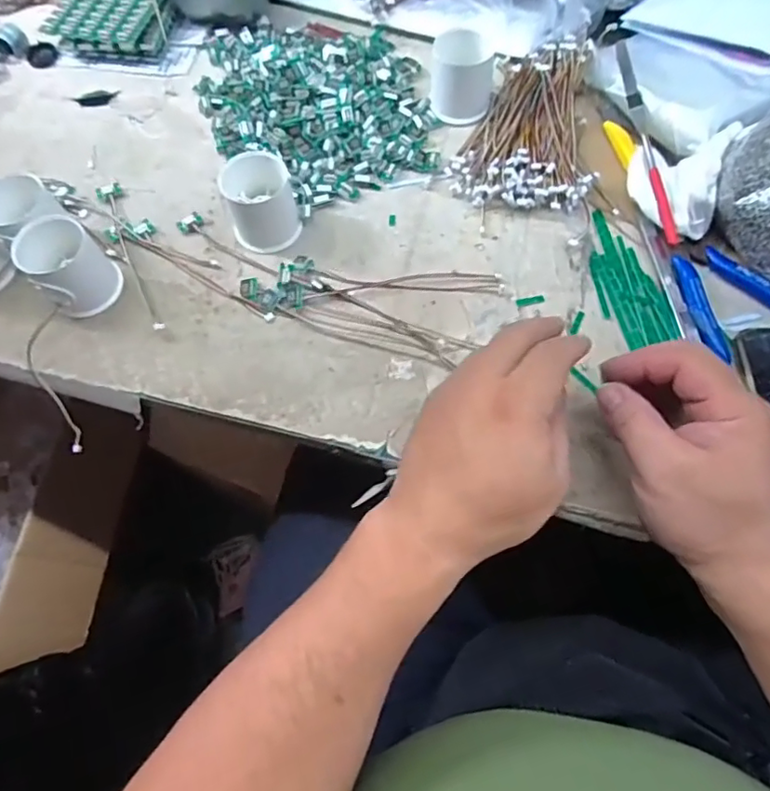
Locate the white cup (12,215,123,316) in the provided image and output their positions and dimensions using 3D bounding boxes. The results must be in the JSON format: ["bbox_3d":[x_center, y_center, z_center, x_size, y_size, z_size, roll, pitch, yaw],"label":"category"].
[{"bbox_3d":[-0.233,-0.096,0.406,0.051,0.055,0.048,-1,65,2],"label":"white cup"}]

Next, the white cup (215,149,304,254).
[{"bbox_3d":[-0.096,-0.148,0.425,0.052,0.053,0.050,-1,65,2],"label":"white cup"}]

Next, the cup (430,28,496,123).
[{"bbox_3d":[0.066,-0.274,0.470,0.051,0.040,0.056,2,65,4],"label":"cup"}]

